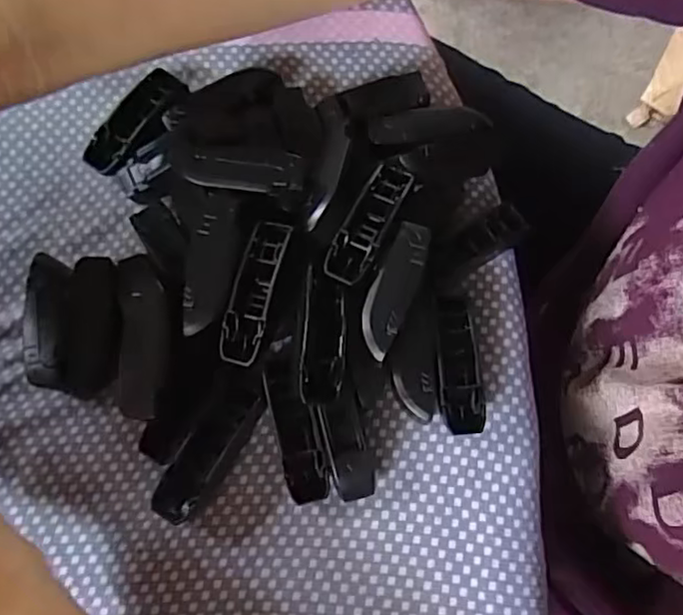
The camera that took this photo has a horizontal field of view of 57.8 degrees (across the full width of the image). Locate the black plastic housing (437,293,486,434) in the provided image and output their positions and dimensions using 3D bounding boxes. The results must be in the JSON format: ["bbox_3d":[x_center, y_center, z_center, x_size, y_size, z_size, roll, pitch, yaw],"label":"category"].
[{"bbox_3d":[0.046,0.021,0.249,0.017,0.016,0.058,-4,73,-2],"label":"black plastic housing"}]

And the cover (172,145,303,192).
[{"bbox_3d":[-0.042,-0.056,0.247,0.051,0.004,0.017,5,73,1],"label":"cover"}]

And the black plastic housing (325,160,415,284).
[{"bbox_3d":[0.011,-0.034,0.241,0.016,0.008,0.056,26,75,7],"label":"black plastic housing"}]

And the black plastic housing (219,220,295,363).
[{"bbox_3d":[-0.033,-0.006,0.235,0.016,0.015,0.054,14,74,4],"label":"black plastic housing"}]

